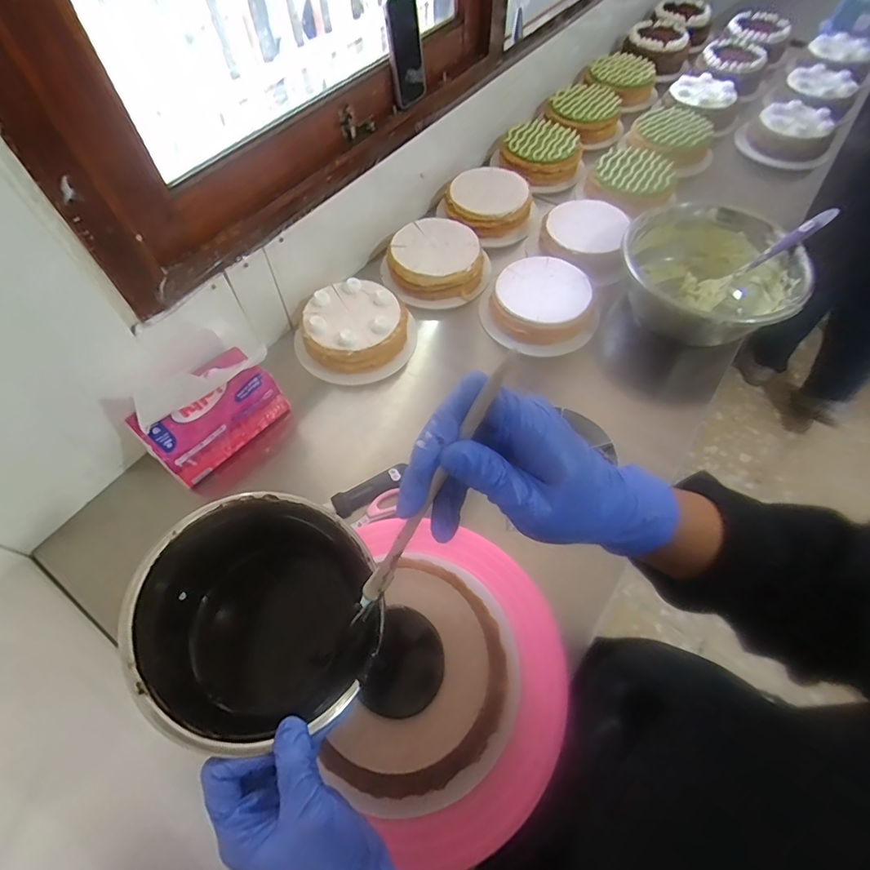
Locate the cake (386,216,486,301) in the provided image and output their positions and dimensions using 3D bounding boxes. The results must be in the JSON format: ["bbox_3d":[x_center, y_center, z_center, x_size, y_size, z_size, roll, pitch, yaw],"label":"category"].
[{"bbox_3d":[0.007,-0.333,0.895,0.165,0.069,0.169,0,59,-1],"label":"cake"}]

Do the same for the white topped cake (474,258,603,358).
[{"bbox_3d":[0.188,-0.229,0.810,0.175,0.056,0.178,0,59,-1],"label":"white topped cake"}]

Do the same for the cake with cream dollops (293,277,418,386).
[{"bbox_3d":[-0.137,-0.173,0.801,0.170,0.080,0.167,0,59,-1],"label":"cake with cream dollops"}]

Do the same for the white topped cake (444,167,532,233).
[{"bbox_3d":[0.116,-0.479,0.964,0.164,0.055,0.150,0,59,-1],"label":"white topped cake"}]

